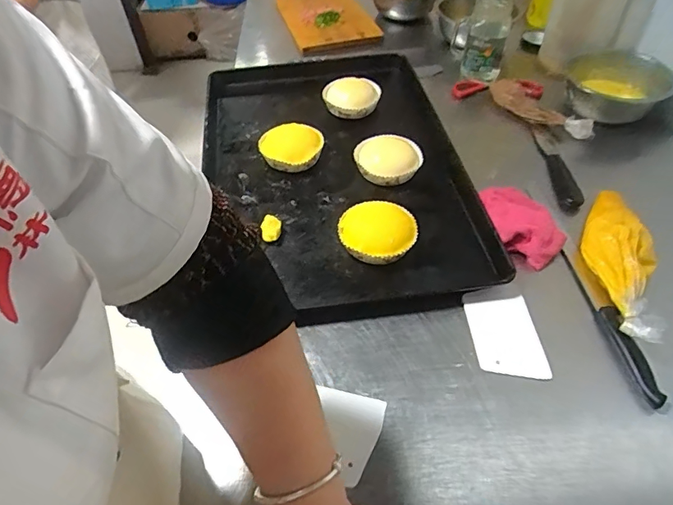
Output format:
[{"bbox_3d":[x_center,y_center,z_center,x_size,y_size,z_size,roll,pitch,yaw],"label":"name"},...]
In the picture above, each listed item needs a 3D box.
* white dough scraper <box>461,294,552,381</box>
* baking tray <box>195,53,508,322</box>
[{"bbox_3d":[0.204,0.102,0.567,0.076,0.004,0.108,-4,49,0],"label":"white dough scraper"},{"bbox_3d":[-0.018,-0.156,0.758,0.397,0.050,0.589,-7,49,-3],"label":"baking tray"}]

